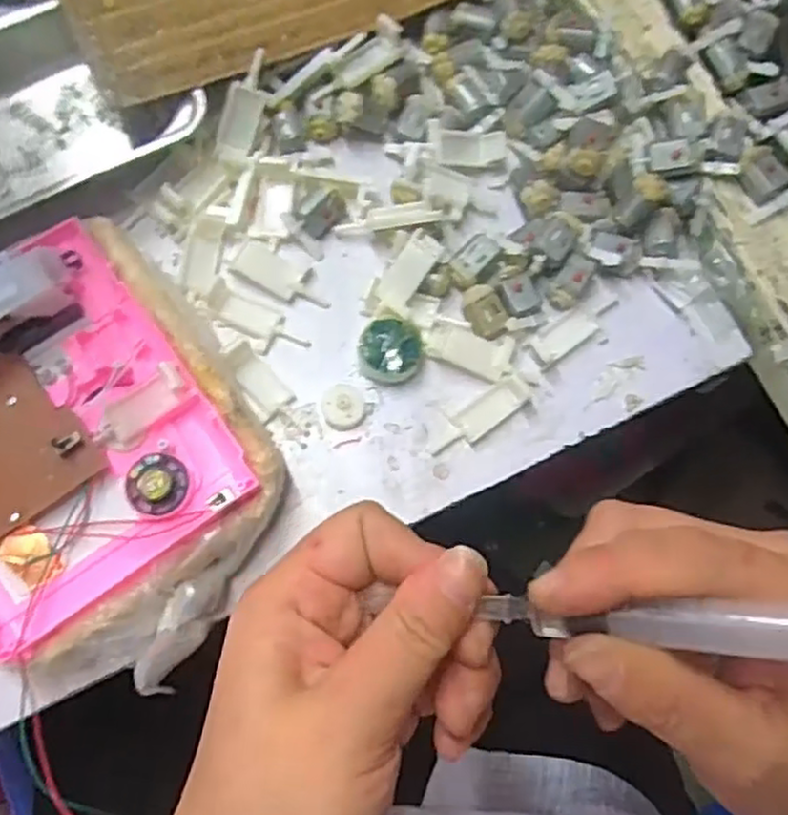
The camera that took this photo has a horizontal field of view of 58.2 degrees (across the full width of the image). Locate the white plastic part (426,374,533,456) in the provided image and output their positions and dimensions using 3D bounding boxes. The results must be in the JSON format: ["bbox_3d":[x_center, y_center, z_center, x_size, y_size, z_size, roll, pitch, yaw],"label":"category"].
[{"bbox_3d":[0.045,0.004,0.368,0.062,0.009,0.019,-31,80,-8],"label":"white plastic part"}]

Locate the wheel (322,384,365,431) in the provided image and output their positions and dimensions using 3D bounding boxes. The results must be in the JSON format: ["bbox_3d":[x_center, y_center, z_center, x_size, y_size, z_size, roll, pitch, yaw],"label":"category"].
[{"bbox_3d":[-0.026,0.000,0.369,0.022,0.007,0.025,6,77,0],"label":"wheel"}]

